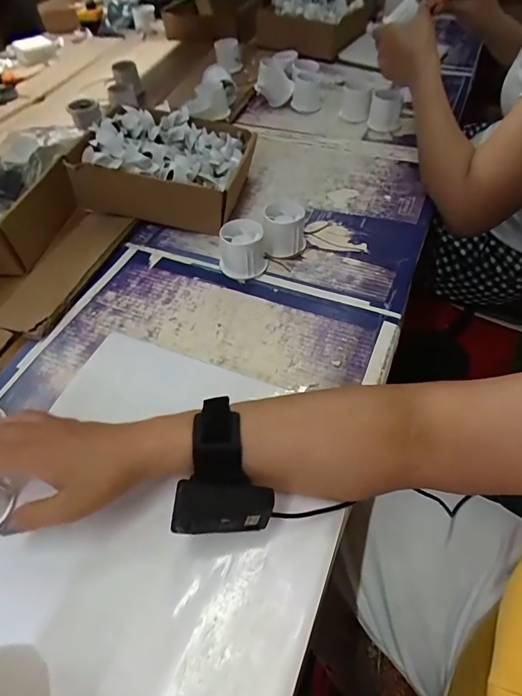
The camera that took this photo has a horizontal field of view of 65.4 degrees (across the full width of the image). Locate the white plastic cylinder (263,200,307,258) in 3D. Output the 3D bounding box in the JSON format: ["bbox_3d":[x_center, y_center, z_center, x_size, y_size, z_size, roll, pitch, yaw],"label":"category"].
[{"bbox_3d":[0.031,-0.152,0.519,0.051,0.051,0.055,7,53,10],"label":"white plastic cylinder"}]

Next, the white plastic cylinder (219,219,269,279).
[{"bbox_3d":[-0.023,-0.119,0.491,0.054,0.054,0.052,-2,52,3],"label":"white plastic cylinder"}]

